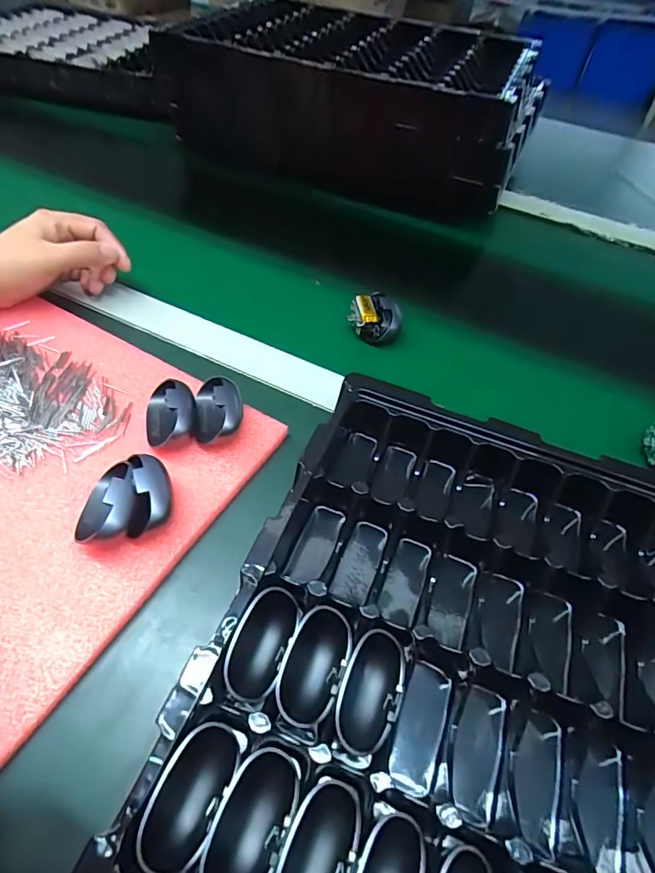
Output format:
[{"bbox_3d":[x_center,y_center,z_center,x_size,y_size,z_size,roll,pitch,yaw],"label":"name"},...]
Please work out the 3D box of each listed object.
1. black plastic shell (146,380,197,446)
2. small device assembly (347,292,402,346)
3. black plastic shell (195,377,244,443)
[{"bbox_3d":[-0.116,-0.018,0.355,0.035,0.025,0.041,-4,52,-8],"label":"black plastic shell"},{"bbox_3d":[0.045,-0.114,0.460,0.049,0.028,0.044,13,52,5],"label":"small device assembly"},{"bbox_3d":[-0.082,-0.019,0.358,0.036,0.032,0.046,-6,52,-9],"label":"black plastic shell"}]

